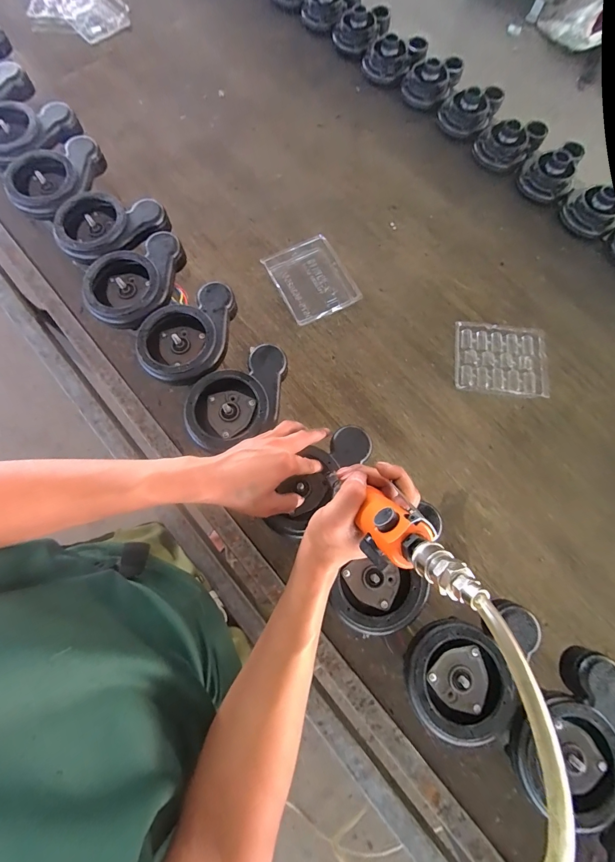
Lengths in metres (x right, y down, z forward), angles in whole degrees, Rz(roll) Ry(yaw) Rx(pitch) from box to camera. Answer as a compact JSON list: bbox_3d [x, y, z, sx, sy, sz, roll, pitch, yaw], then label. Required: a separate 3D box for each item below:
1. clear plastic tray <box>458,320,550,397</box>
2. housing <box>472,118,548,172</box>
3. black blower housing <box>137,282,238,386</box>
[{"bbox_3d":[0.379,-0.141,0.680,0.172,0.020,0.146,6,74,1],"label":"clear plastic tray"},{"bbox_3d":[0.468,-0.676,0.800,0.134,0.070,0.128,0,75,-1],"label":"housing"},{"bbox_3d":[-0.176,-0.145,0.500,0.117,0.036,0.159,9,75,1],"label":"black blower housing"}]

